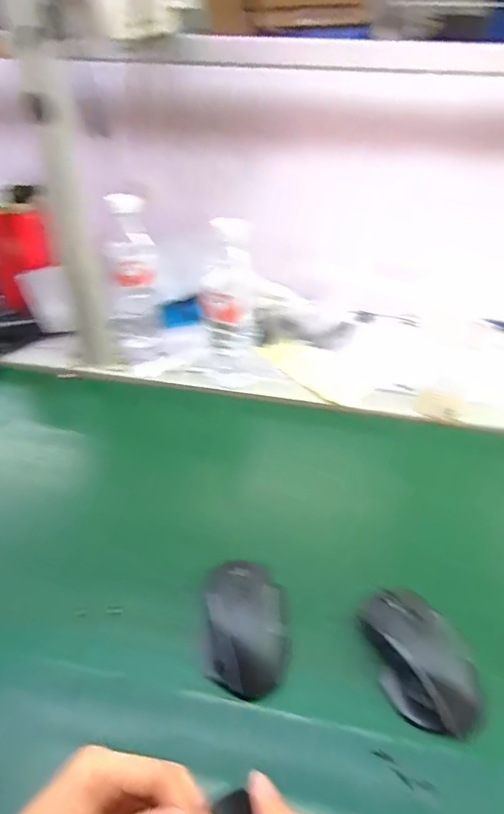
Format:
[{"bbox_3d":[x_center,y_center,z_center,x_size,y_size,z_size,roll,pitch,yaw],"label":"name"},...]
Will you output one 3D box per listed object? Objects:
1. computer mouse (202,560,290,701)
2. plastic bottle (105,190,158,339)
[{"bbox_3d":[-0.005,0.186,0.438,0.069,0.041,0.096,1,38,1],"label":"computer mouse"},{"bbox_3d":[-0.183,-0.203,0.773,0.071,0.193,0.059,-4,38,-5],"label":"plastic bottle"}]

